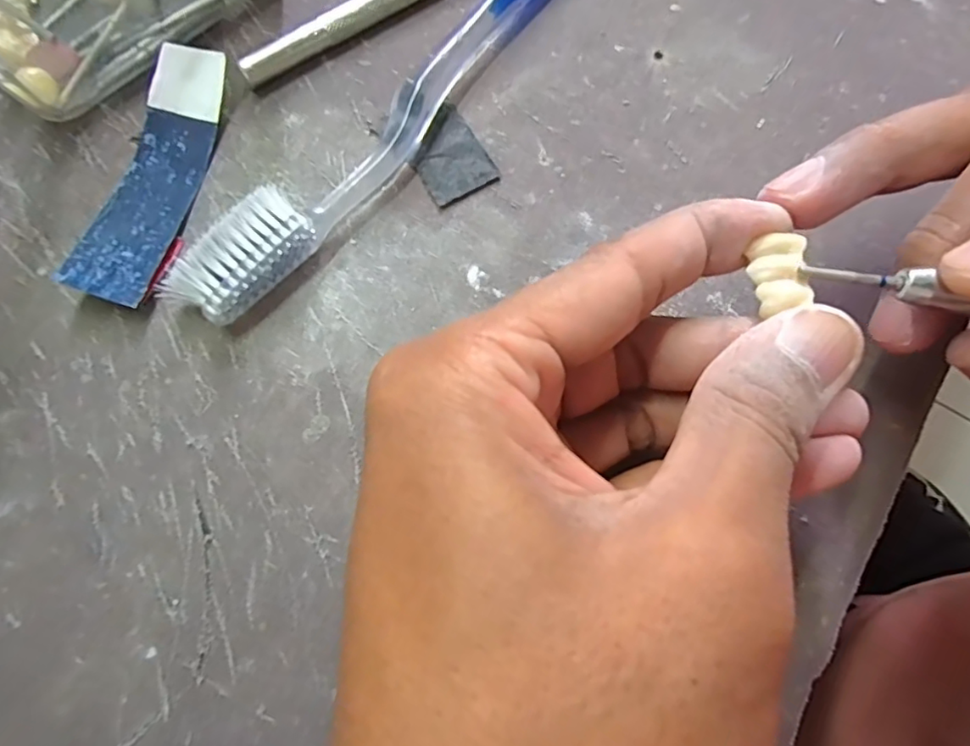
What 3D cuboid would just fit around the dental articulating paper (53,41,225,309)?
[{"bbox_3d":[-0.089,-0.054,0.152,0.020,0.009,0.075,12,76,1],"label":"dental articulating paper"}]

